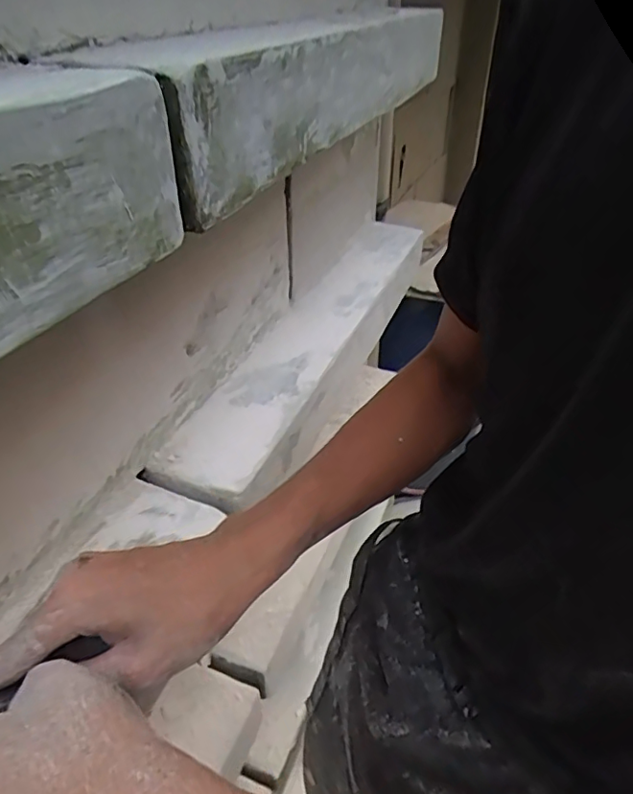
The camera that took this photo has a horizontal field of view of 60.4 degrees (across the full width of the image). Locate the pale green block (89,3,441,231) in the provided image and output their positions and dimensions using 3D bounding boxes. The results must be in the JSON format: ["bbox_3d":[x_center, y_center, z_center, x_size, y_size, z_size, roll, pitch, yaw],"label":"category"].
[{"bbox_3d":[-0.005,-0.298,0.492,0.102,0.082,0.569,13,39,18],"label":"pale green block"}]

